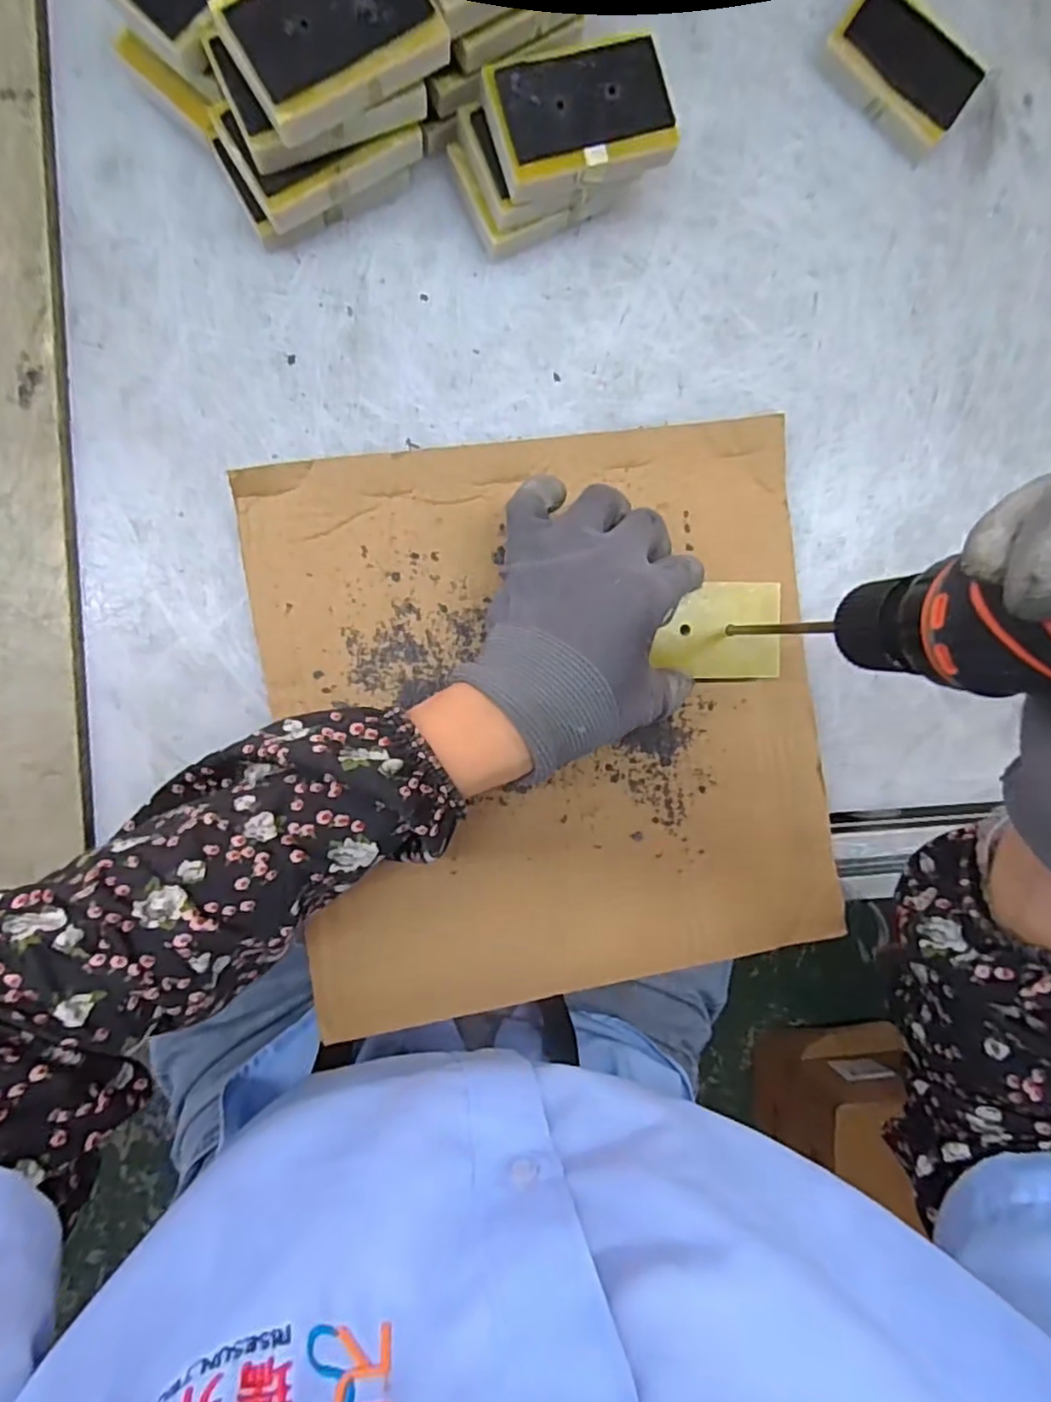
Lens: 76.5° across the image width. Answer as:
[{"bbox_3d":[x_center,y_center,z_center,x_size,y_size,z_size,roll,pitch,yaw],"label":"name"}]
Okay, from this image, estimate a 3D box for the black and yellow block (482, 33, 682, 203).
[{"bbox_3d":[0.026,-0.266,0.303,0.081,0.017,0.049,-16,94,-6],"label":"black and yellow block"}]

